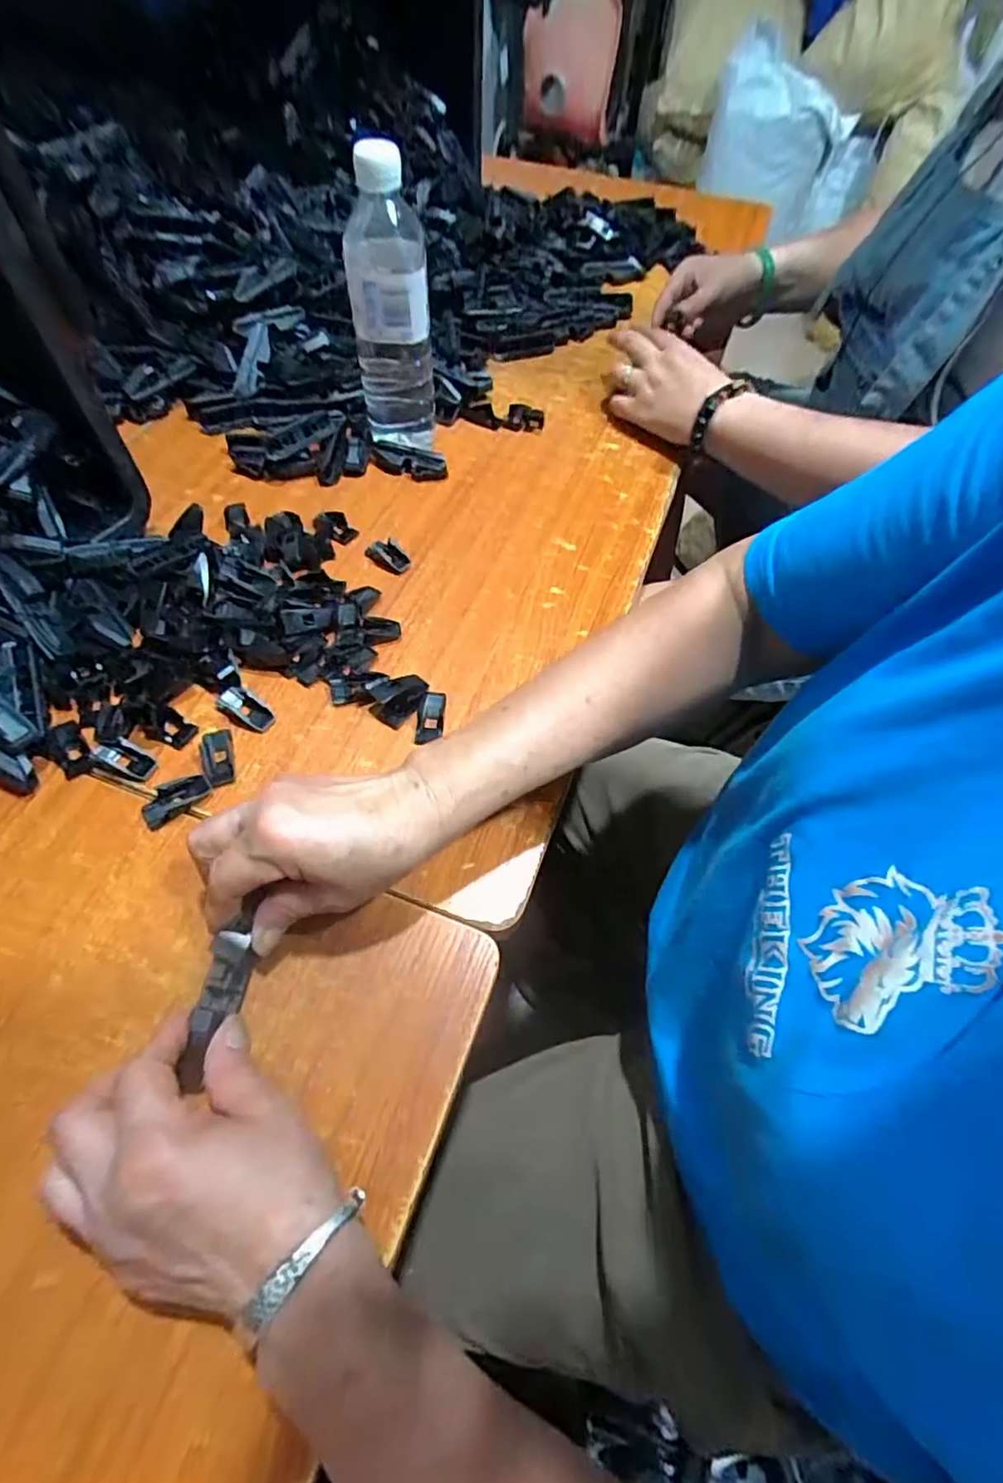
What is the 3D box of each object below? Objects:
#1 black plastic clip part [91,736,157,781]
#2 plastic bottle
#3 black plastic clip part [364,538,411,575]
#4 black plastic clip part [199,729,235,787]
[{"bbox_3d":[-0.243,0.011,0.379,0.039,0.010,0.019,23,61,10],"label":"black plastic clip part"},{"bbox_3d":[-0.092,-0.350,0.495,0.064,0.204,0.054,-5,60,-6],"label":"plastic bottle"},{"bbox_3d":[-0.095,-0.156,0.492,0.041,0.007,0.023,34,64,16],"label":"black plastic clip part"},{"bbox_3d":[-0.187,0.009,0.389,0.019,0.006,0.042,-13,61,-11],"label":"black plastic clip part"}]

